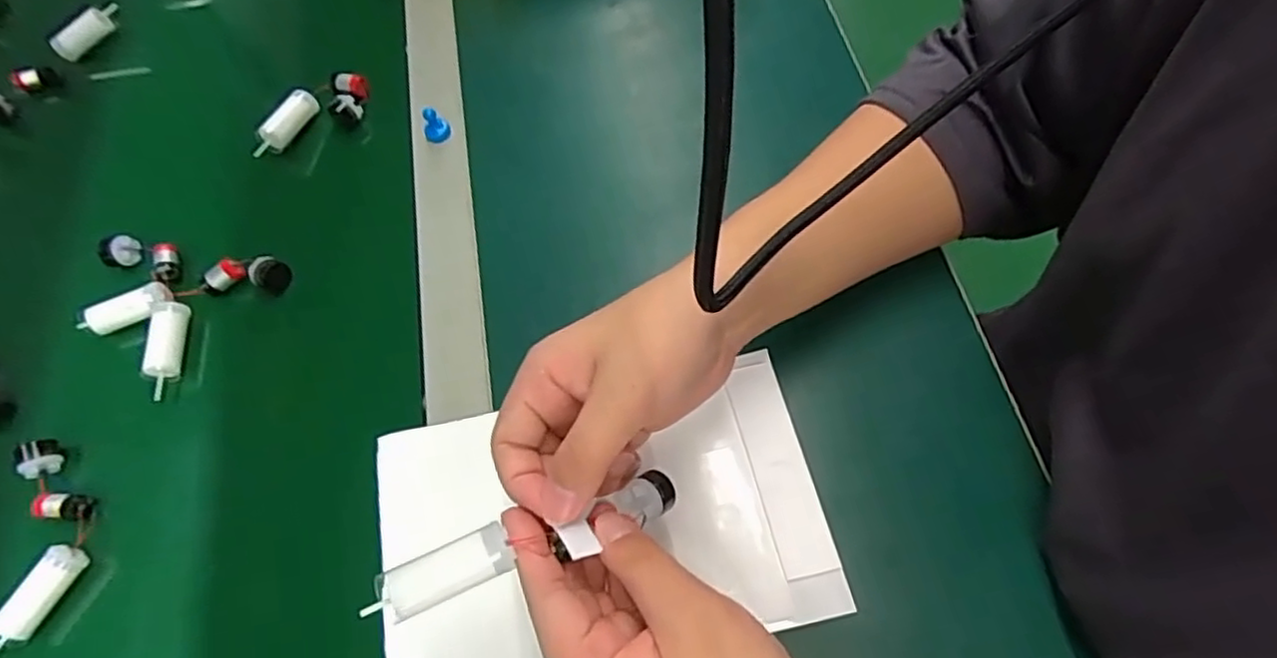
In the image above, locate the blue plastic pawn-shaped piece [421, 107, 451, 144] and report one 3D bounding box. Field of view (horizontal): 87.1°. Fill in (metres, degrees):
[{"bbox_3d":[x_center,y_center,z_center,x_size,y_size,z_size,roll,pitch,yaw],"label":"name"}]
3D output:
[{"bbox_3d":[-0.149,-0.149,0.495,0.019,0.028,0.014,-25,71,-10],"label":"blue plastic pawn-shaped piece"}]

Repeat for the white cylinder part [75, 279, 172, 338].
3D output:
[{"bbox_3d":[-0.350,-0.015,0.456,0.060,0.017,0.021,-20,71,-8],"label":"white cylinder part"}]

